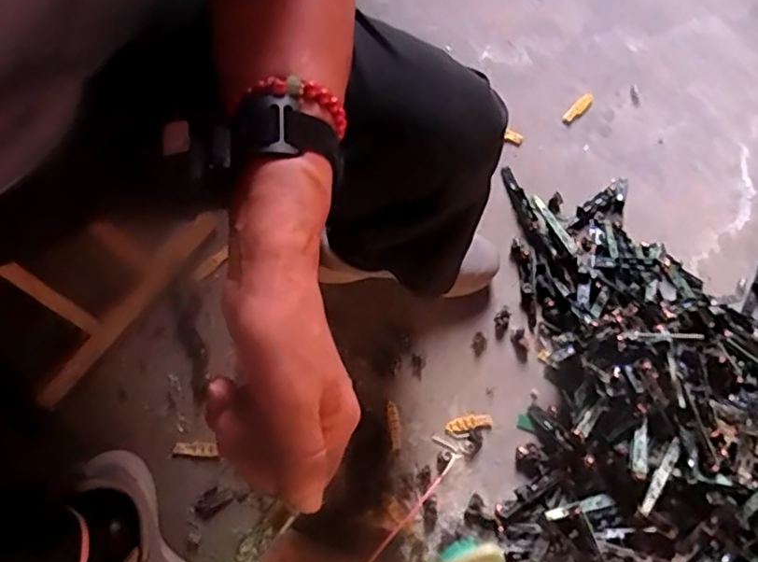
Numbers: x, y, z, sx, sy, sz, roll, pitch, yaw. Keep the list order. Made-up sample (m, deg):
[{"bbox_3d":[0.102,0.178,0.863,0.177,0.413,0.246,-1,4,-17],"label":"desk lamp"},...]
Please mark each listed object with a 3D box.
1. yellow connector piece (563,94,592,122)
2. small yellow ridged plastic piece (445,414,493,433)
[{"bbox_3d":[0.306,-0.266,0.951,0.056,0.018,0.015,-41,77,1],"label":"yellow connector piece"},{"bbox_3d":[0.120,0.188,0.822,0.062,0.004,0.017,-9,73,-4],"label":"small yellow ridged plastic piece"}]

